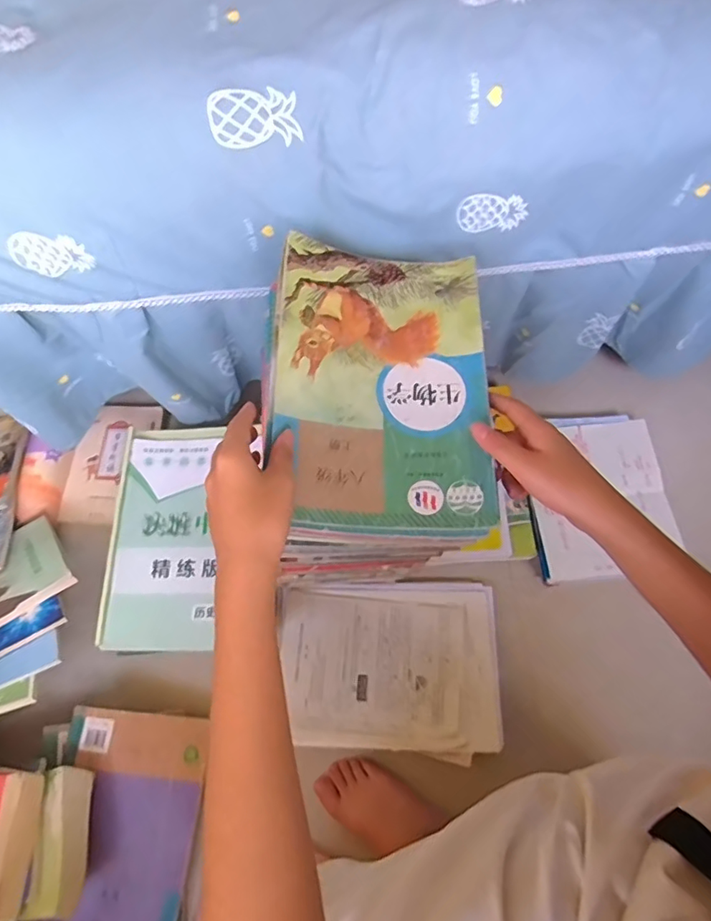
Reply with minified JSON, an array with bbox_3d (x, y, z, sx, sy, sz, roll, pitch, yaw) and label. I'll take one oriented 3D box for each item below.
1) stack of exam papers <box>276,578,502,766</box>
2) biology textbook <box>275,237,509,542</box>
[{"bbox_3d":[0.046,0.281,0.747,0.297,0.029,0.223,2,70,3],"label":"stack of exam papers"},{"bbox_3d":[0.025,-0.074,0.457,0.179,0.021,0.274,1,71,-9],"label":"biology textbook"}]

